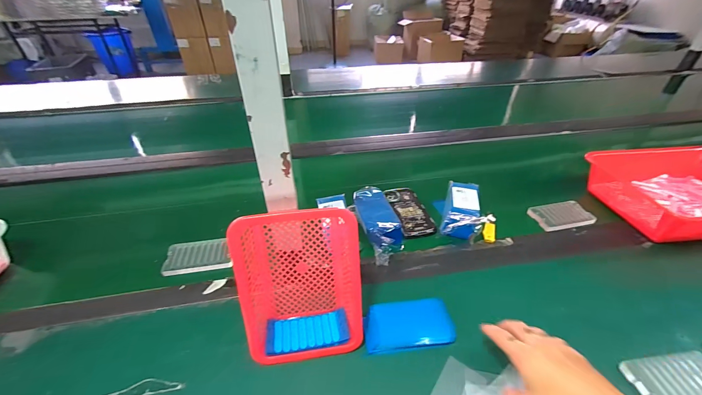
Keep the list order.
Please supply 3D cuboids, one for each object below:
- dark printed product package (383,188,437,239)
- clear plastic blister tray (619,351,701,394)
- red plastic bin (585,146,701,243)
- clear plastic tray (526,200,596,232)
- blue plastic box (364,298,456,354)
[{"bbox_3d":[0.131,0.029,0.688,0.074,0.015,0.165,-7,39,-9],"label":"dark printed product package"},{"bbox_3d":[0.451,0.253,0.416,0.133,0.013,0.069,-6,39,-7],"label":"clear plastic blister tray"},{"bbox_3d":[0.753,-0.011,0.681,0.360,0.104,0.268,-8,39,-9],"label":"red plastic bin"},{"bbox_3d":[0.469,0.040,0.678,0.123,0.013,0.073,-8,39,-10],"label":"clear plastic tray"},{"bbox_3d":[0.088,0.195,0.468,0.132,0.020,0.066,-4,39,-5],"label":"blue plastic box"}]

